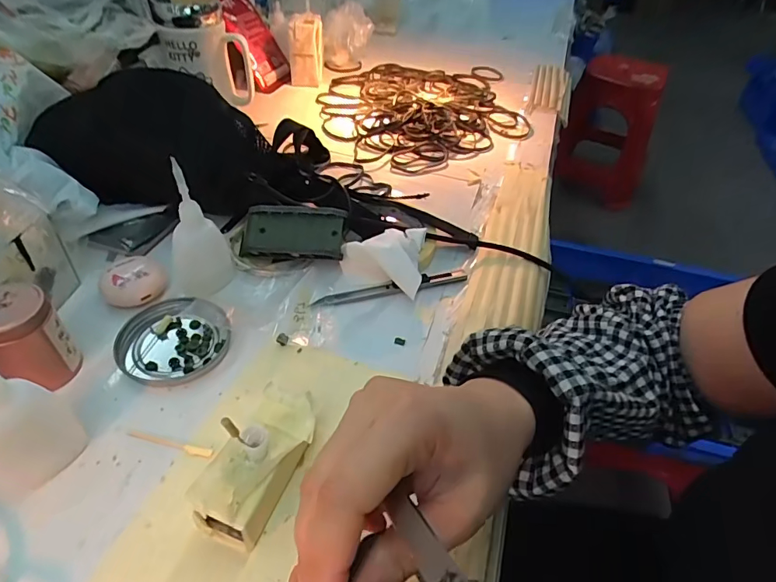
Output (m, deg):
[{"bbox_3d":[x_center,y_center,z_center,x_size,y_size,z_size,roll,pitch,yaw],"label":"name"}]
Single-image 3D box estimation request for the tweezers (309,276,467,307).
[{"bbox_3d":[0.003,-0.004,0.405,0.137,0.008,0.015,-8,46,-15],"label":"tweezers"}]

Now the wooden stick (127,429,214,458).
[{"bbox_3d":[-0.139,0.097,0.297,0.058,0.004,0.006,13,45,6],"label":"wooden stick"}]

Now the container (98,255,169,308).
[{"bbox_3d":[-0.206,-0.007,0.380,0.048,0.019,0.043,-20,50,-25],"label":"container"}]

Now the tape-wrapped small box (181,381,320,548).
[{"bbox_3d":[-0.072,0.096,0.269,0.043,0.046,0.083,19,46,12],"label":"tape-wrapped small box"}]

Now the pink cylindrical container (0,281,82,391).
[{"bbox_3d":[-0.236,0.031,0.307,0.042,0.061,0.044,3,44,-3],"label":"pink cylindrical container"}]

